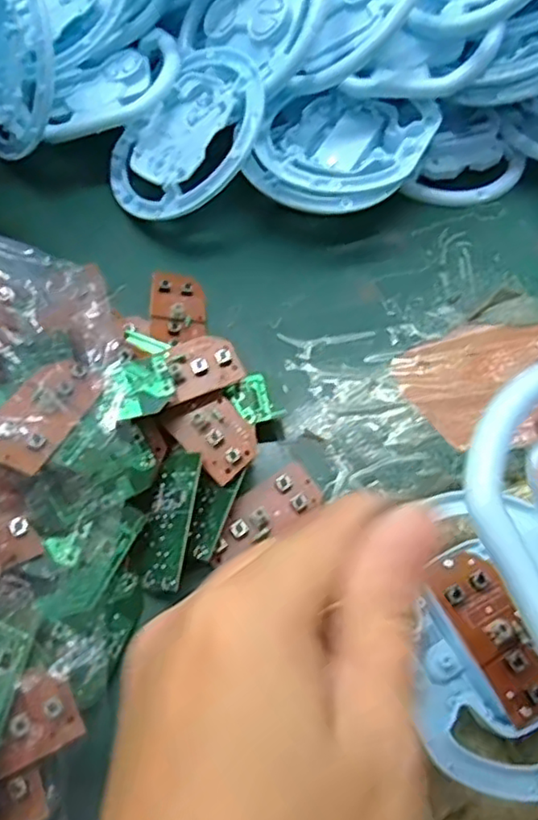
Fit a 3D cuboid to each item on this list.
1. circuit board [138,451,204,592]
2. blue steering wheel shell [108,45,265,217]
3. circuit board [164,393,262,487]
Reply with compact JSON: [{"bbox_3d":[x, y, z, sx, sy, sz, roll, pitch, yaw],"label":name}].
[{"bbox_3d":[-0.044,0.048,0.281,0.025,0.004,0.060,-7,63,34],"label":"circuit board"},{"bbox_3d":[-0.046,-0.154,0.361,0.103,0.011,0.088,-44,58,12],"label":"blue steering wheel shell"},{"bbox_3d":[-0.025,0.010,0.292,0.029,0.010,0.041,-38,72,-18],"label":"circuit board"}]

